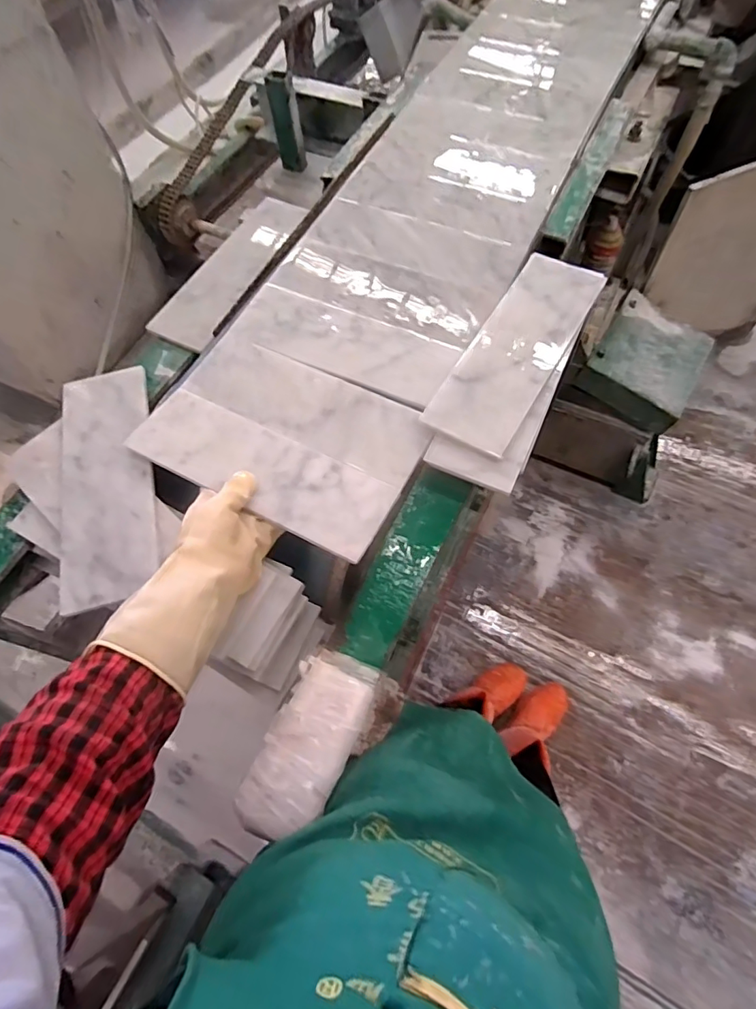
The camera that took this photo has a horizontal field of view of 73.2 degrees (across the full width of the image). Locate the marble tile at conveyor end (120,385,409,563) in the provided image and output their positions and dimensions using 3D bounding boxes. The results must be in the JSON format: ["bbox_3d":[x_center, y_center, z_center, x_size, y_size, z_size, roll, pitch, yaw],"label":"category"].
[{"bbox_3d":[-0.128,-0.040,0.562,0.294,0.017,0.097,26,69,12],"label":"marble tile at conveyor end"}]

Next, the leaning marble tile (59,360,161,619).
[{"bbox_3d":[-0.306,-0.028,0.569,0.101,0.016,0.293,-14,66,-4],"label":"leaning marble tile"}]

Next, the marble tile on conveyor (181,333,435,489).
[{"bbox_3d":[-0.082,-0.118,0.603,0.297,0.012,0.097,25,68,13],"label":"marble tile on conveyor"}]

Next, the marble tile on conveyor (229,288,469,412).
[{"bbox_3d":[-0.044,-0.206,0.646,0.285,0.013,0.101,24,68,12],"label":"marble tile on conveyor"}]

